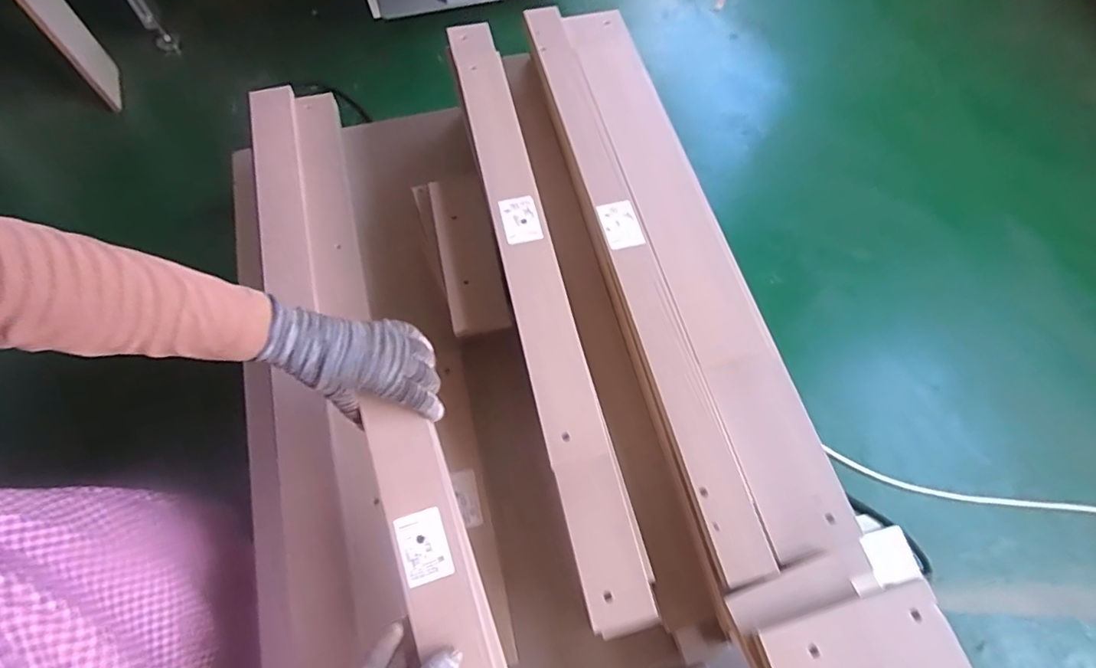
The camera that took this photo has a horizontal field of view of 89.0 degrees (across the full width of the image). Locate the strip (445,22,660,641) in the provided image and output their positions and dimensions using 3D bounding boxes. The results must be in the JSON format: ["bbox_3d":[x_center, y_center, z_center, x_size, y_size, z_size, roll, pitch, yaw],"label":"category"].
[{"bbox_3d":[-0.025,-0.091,0.638,0.064,0.032,0.763,-13,66,-7],"label":"strip"}]

